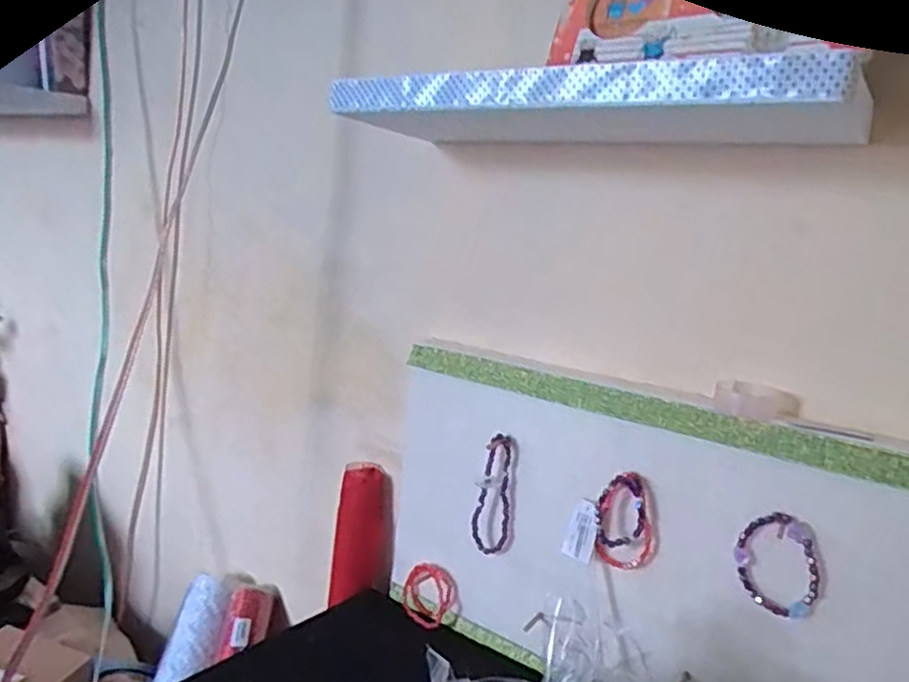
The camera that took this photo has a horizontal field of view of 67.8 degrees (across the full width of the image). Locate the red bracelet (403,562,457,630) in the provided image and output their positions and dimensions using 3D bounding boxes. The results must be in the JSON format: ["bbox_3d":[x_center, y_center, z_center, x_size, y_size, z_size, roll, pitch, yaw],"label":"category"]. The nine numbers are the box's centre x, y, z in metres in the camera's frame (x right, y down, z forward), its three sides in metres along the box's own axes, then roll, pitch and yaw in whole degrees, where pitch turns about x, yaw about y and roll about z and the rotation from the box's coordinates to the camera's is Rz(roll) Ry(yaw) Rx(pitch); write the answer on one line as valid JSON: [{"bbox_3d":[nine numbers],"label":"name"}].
[{"bbox_3d":[-0.029,0.278,0.745,0.060,0.069,0.024,16,13,43],"label":"red bracelet"}]

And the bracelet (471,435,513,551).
[{"bbox_3d":[0.041,0.156,0.690,0.038,0.123,0.007,7,10,-1],"label":"bracelet"}]

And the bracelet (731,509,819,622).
[{"bbox_3d":[0.262,0.180,0.549,0.065,0.080,0.011,13,11,32],"label":"bracelet"}]

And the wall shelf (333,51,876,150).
[{"bbox_3d":[0.107,-0.198,0.571,0.409,0.035,0.162,13,11,32],"label":"wall shelf"}]

